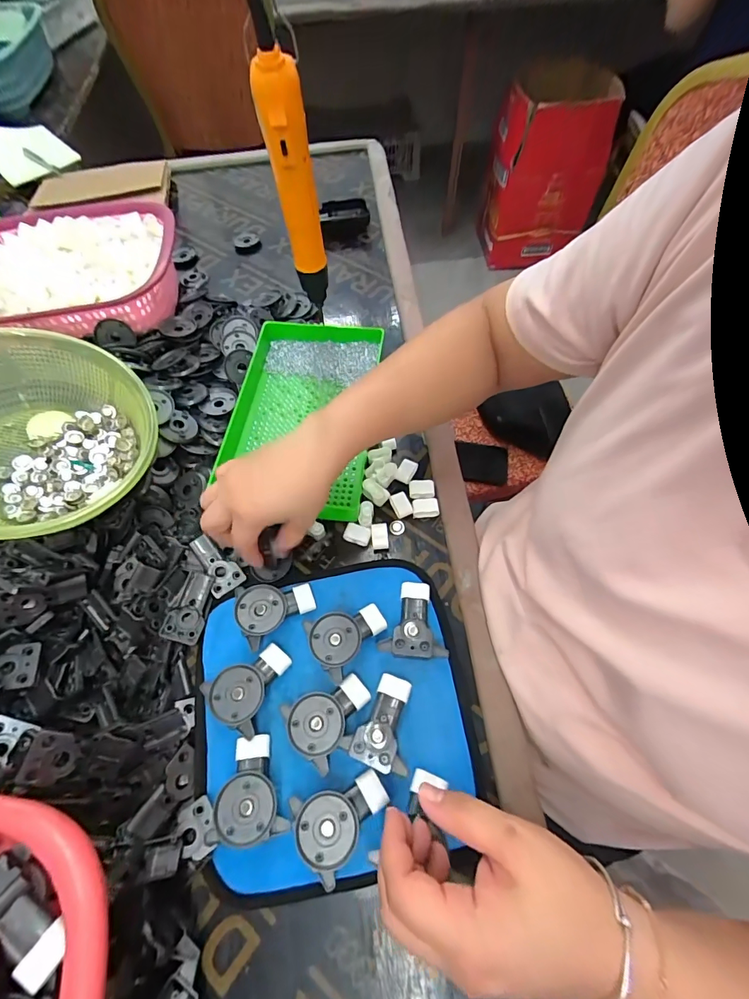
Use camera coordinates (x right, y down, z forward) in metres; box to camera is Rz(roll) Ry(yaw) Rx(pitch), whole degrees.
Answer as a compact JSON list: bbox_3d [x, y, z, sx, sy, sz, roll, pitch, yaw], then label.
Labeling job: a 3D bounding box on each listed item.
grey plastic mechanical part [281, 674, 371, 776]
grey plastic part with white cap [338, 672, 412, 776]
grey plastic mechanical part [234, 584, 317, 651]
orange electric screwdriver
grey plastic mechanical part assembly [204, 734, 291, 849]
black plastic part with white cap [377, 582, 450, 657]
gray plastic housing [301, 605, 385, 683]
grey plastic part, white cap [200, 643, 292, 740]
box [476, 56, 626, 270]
[{"bbox_3d":[-0.033,0.173,0.325,0.064,0.020,0.051,-23,64,-11],"label":"grey plastic mechanical part"},{"bbox_3d":[0.009,0.171,0.325,0.049,0.017,0.064,20,64,11],"label":"grey plastic part with white cap"},{"bbox_3d":[-0.087,0.094,0.370,0.064,0.026,0.051,-17,63,-8],"label":"grey plastic mechanical part"},{"bbox_3d":[-0.068,-0.261,0.382,0.038,0.204,0.030,-9,62,-4],"label":"orange electric screwdriver"},{"bbox_3d":[-0.095,0.211,0.306,0.053,0.021,0.063,-12,63,-5],"label":"grey plastic mechanical part assembly"},{"bbox_3d":[0.031,0.103,0.362,0.053,0.021,0.064,-3,62,-1],"label":"black plastic part with white cap"},{"bbox_3d":[-0.021,0.118,0.356,0.064,0.021,0.052,-20,64,-10],"label":"gray plastic housing"},{"bbox_3d":[-0.099,0.152,0.341,0.065,0.020,0.053,-38,68,-17],"label":"grey plastic part, white cap"},{"bbox_3d":[0.596,-1.171,1.496,0.348,0.507,0.371,5,62,3],"label":"box"}]

